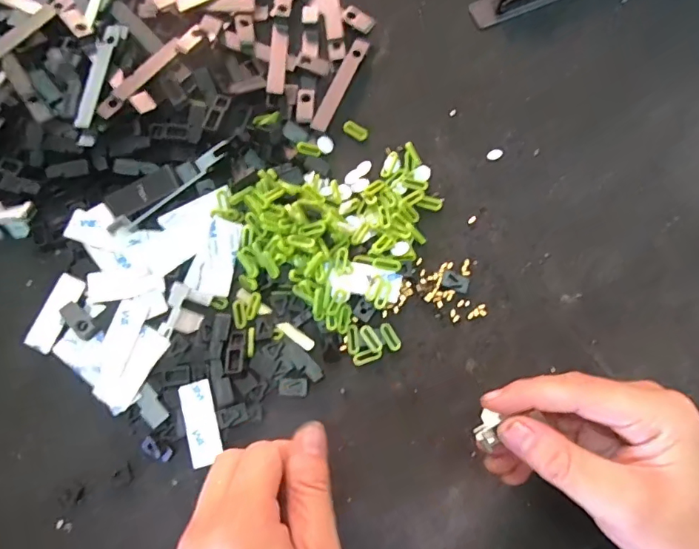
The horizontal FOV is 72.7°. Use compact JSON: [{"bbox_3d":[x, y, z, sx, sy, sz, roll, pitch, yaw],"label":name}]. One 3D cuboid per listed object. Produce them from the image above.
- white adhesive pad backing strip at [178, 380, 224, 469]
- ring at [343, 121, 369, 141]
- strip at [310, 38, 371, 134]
[{"bbox_3d":[-0.095,0.095,0.302,0.021,0.004,0.051,-17,77,-2],"label":"white adhesive pad backing strip"},{"bbox_3d":[0.005,-0.108,0.354,0.019,0.004,0.010,33,80,9],"label":"ring"},{"bbox_3d":[-0.008,-0.145,0.359,0.014,0.004,0.084,23,77,5],"label":"strip"}]

